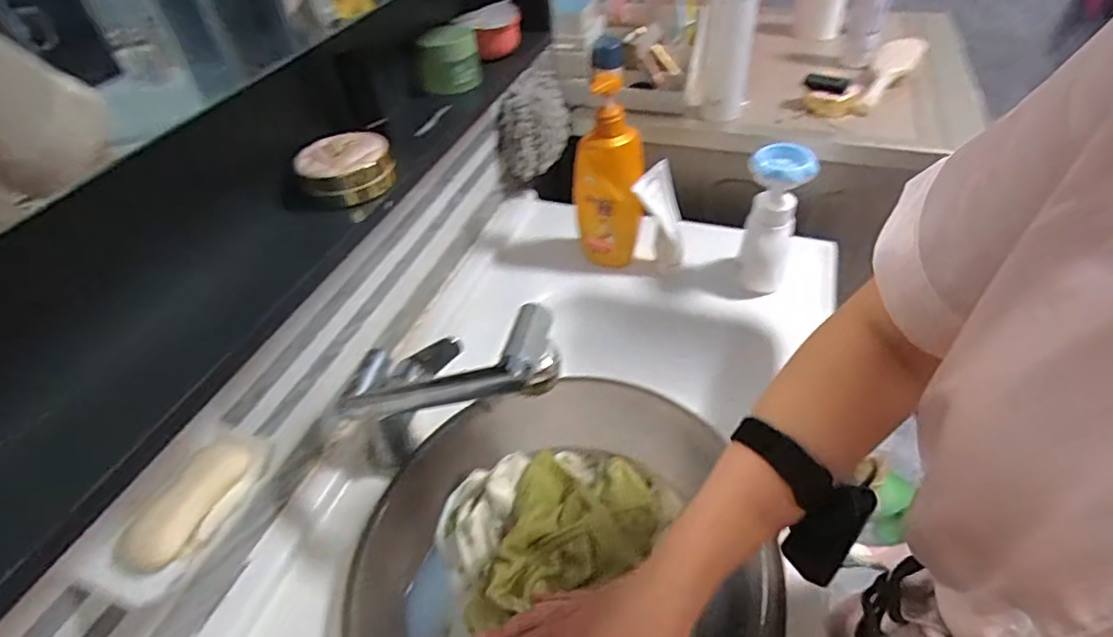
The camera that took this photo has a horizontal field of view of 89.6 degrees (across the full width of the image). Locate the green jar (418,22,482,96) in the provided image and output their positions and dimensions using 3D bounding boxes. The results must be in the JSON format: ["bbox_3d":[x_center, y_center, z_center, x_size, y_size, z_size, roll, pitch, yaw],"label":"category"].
[{"bbox_3d":[-0.117,-0.284,0.610,0.063,0.056,0.058,-10,44,-5],"label":"green jar"}]

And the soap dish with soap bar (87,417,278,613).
[{"bbox_3d":[-0.265,0.134,0.403,0.061,0.030,0.128,12,47,17],"label":"soap dish with soap bar"}]

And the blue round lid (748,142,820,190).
[{"bbox_3d":[0.272,-0.183,0.675,0.068,0.027,0.061,-10,44,-5],"label":"blue round lid"}]

